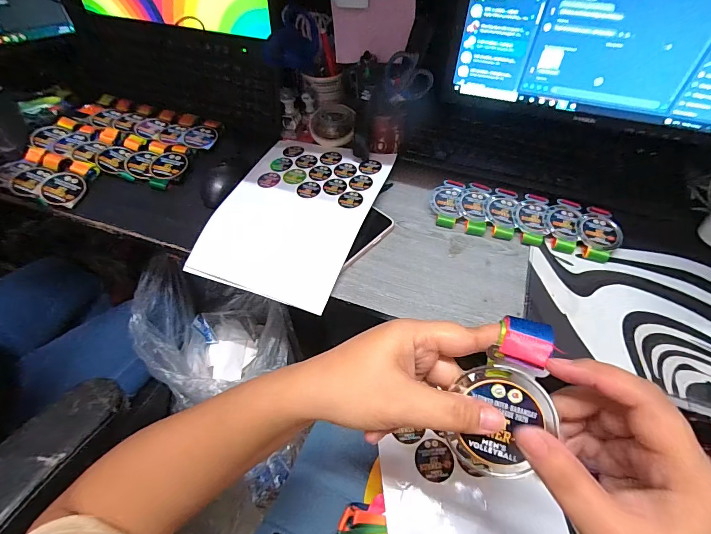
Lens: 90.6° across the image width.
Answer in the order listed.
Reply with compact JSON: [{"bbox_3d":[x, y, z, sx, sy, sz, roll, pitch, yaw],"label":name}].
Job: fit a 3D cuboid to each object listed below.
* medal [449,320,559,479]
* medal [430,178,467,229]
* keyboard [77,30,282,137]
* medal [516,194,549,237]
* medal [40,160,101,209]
[{"bbox_3d":[0.090,0.076,0.208,0.050,0.009,0.092,18,90,13],"label":"medal"},{"bbox_3d":[0.141,-0.100,0.548,0.048,0.016,0.084,10,54,9],"label":"medal"},{"bbox_3d":[-0.349,-0.361,0.675,0.467,0.113,0.027,18,27,11],"label":"keyboard"},{"bbox_3d":[0.262,-0.080,0.521,0.045,0.005,0.072,10,55,9],"label":"medal"},{"bbox_3d":[-0.471,-0.137,0.573,0.064,0.012,0.092,4,54,5],"label":"medal"}]

